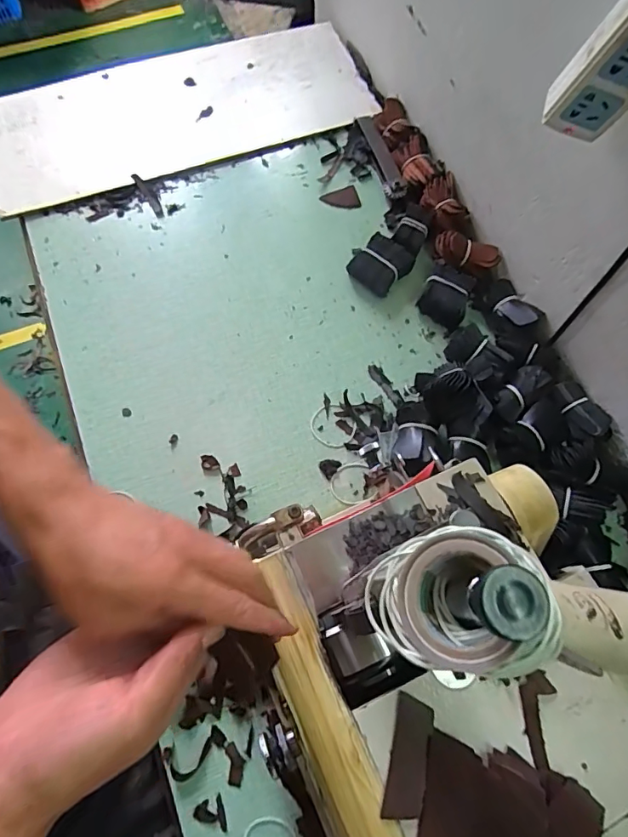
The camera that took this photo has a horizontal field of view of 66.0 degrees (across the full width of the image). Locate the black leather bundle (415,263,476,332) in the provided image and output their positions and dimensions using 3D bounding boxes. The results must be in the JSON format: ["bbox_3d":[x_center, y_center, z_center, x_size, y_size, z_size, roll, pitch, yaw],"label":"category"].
[{"bbox_3d":[0.166,-0.155,0.608,0.058,0.028,0.079,22,71,6],"label":"black leather bundle"}]

